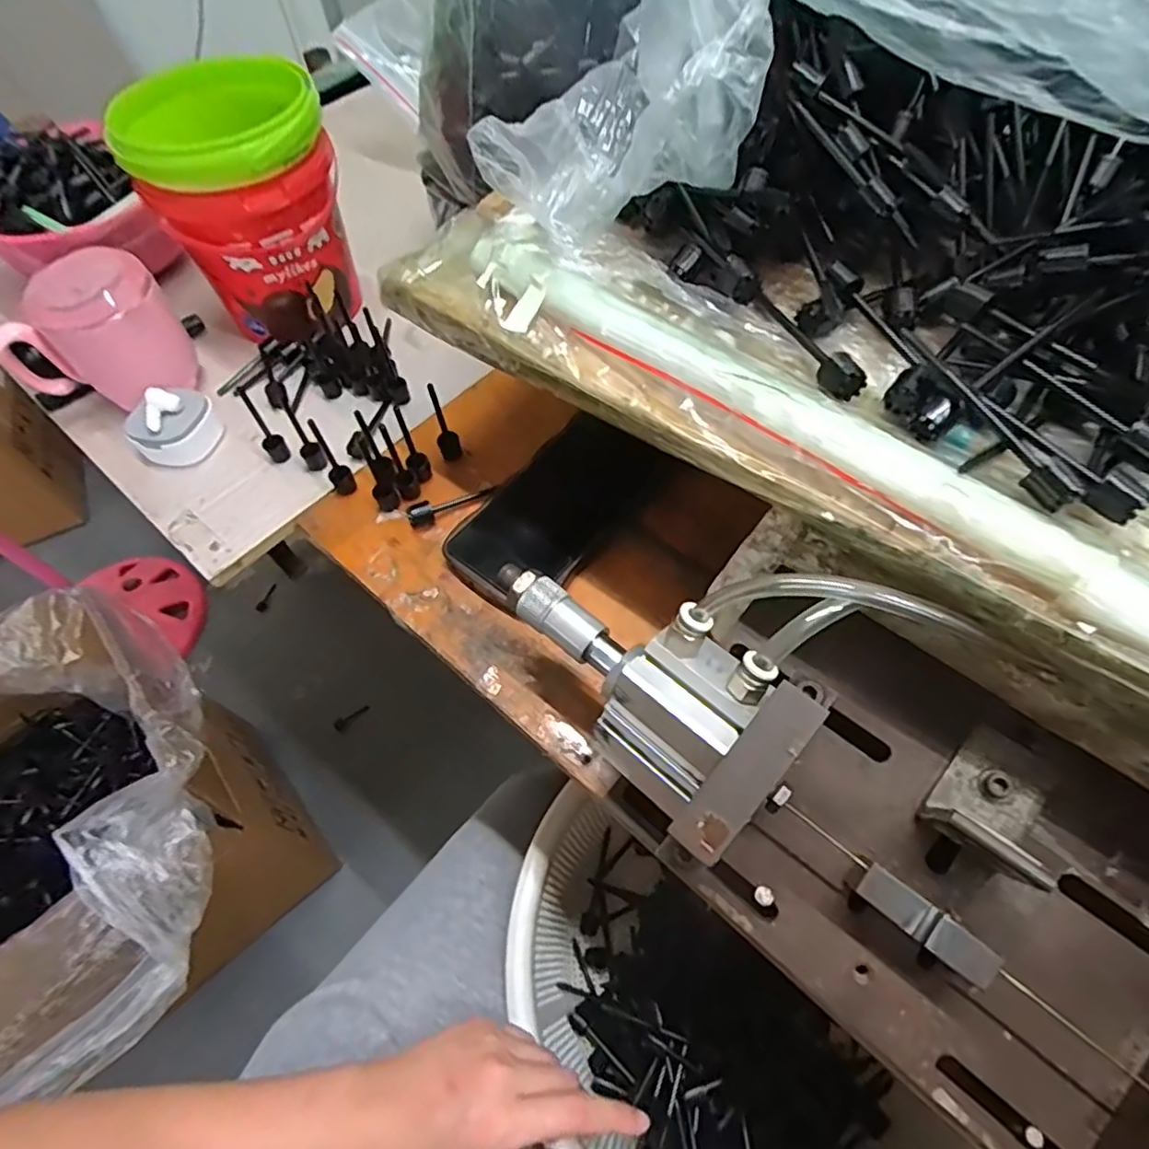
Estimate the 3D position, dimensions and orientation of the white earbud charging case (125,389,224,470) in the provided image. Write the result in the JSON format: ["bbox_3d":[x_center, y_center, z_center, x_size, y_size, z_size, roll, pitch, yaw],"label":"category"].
[{"bbox_3d":[-0.284,-0.104,0.451,0.042,0.042,0.056,39,68,23],"label":"white earbud charging case"}]

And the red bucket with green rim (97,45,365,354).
[{"bbox_3d":[-0.236,-0.269,0.476,0.128,0.150,0.114,-28,61,-14],"label":"red bucket with green rim"}]

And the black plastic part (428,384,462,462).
[{"bbox_3d":[-0.088,-0.101,0.421,0.015,0.062,0.009,-19,59,-9],"label":"black plastic part"}]

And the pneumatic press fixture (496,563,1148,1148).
[{"bbox_3d":[0.143,0.107,0.251,0.406,0.107,0.140,36,67,22],"label":"pneumatic press fixture"}]

